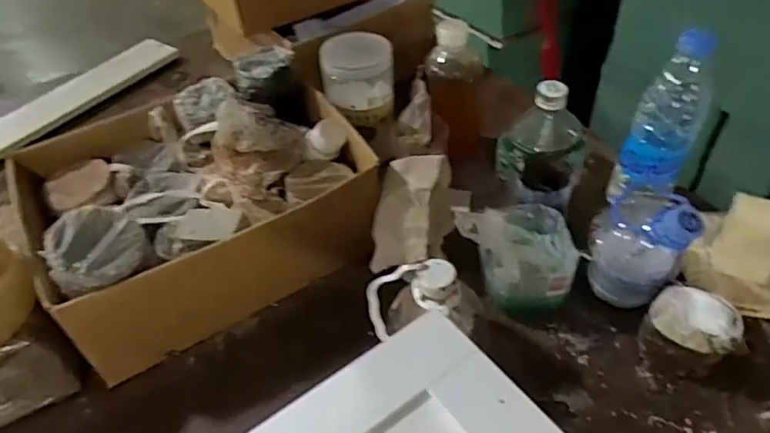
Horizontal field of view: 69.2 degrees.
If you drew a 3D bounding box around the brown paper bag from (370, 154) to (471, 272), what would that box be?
[{"bbox_3d":[0.029,-0.002,0.578,0.074,0.050,0.122,7,77,8],"label":"brown paper bag"}]

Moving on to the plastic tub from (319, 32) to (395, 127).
[{"bbox_3d":[-0.032,-0.166,0.675,0.081,0.089,0.082,-2,45,2],"label":"plastic tub"}]

